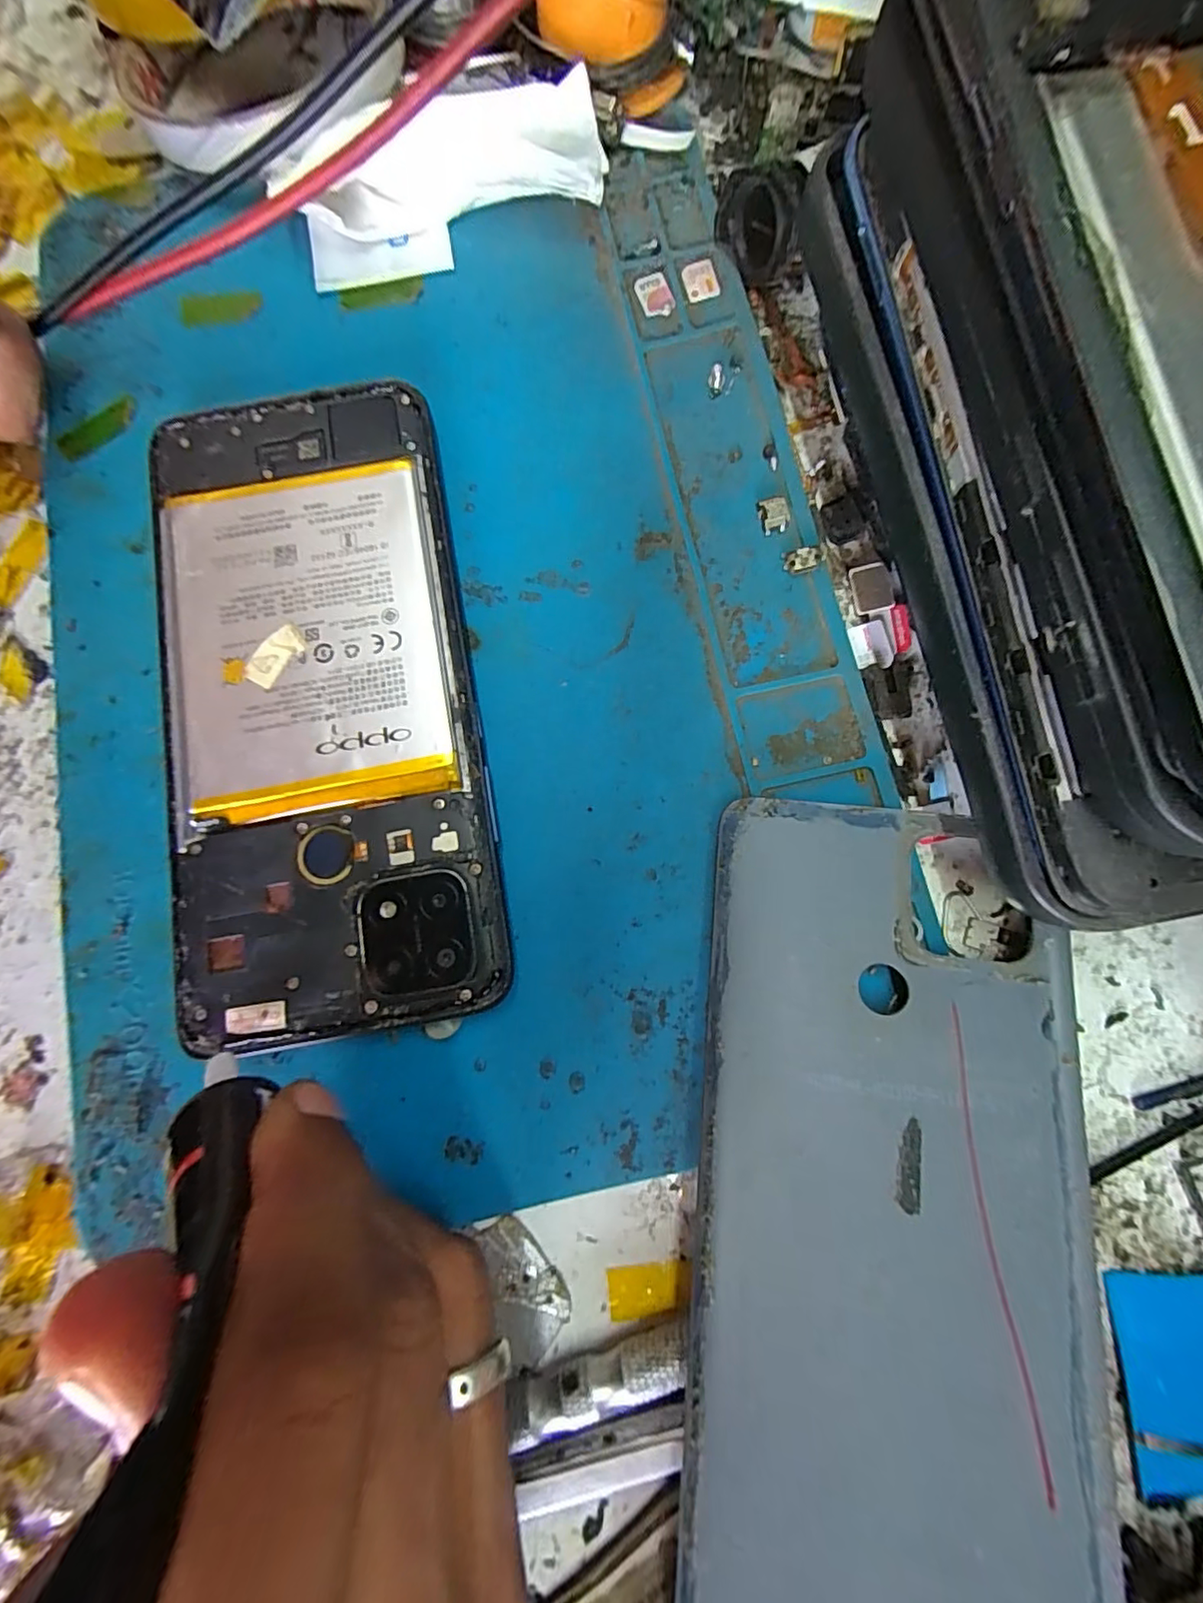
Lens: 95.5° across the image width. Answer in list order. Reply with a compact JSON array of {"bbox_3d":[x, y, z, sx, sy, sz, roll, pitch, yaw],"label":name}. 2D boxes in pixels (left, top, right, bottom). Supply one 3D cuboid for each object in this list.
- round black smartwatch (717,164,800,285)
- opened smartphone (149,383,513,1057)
[{"bbox_3d":[0.042,-0.150,0.143,0.008,0.023,0.028,-31,81,-3],"label":"round black smartwatch"},{"bbox_3d":[-0.068,-0.026,0.133,0.073,0.010,0.156,-11,80,1],"label":"opened smartphone"}]

